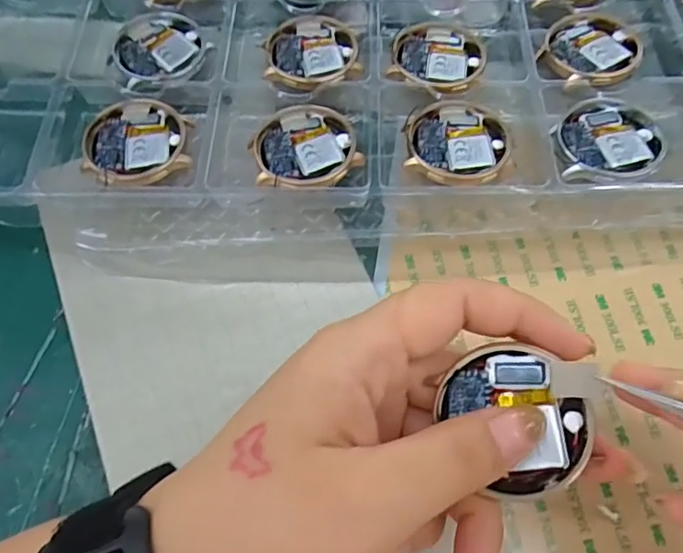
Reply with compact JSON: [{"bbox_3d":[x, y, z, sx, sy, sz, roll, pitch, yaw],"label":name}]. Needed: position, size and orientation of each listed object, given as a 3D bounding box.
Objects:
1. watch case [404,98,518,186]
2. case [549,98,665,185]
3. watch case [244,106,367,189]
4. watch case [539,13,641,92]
[{"bbox_3d":[0.051,-0.060,0.239,0.045,0.006,0.046,-1,67,2],"label":"watch case"},{"bbox_3d":[0.117,-0.060,0.238,0.047,0.005,0.042,-6,67,0],"label":"case"},{"bbox_3d":[-0.016,-0.059,0.241,0.045,0.004,0.044,-11,67,-3],"label":"watch case"},{"bbox_3d":[0.122,-0.111,0.265,0.049,0.005,0.045,-29,69,-10],"label":"watch case"}]

